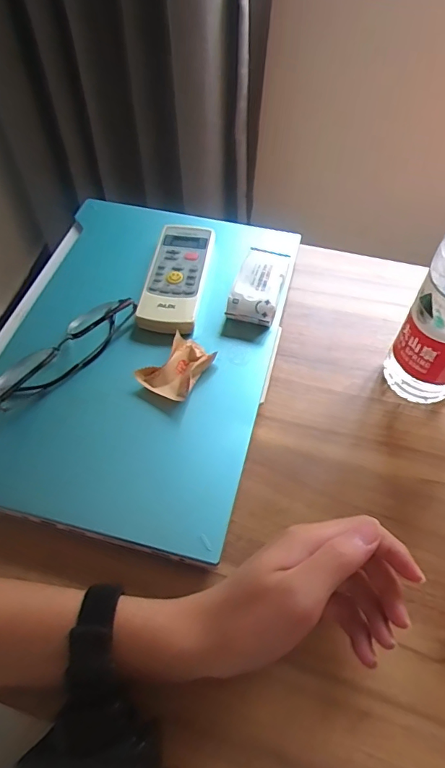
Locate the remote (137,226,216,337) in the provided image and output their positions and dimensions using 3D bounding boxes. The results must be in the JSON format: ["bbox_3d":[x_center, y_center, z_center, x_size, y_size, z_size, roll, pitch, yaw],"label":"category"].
[{"bbox_3d":[-0.043,-0.109,0.454,0.055,0.020,0.136,7,56,5],"label":"remote"}]

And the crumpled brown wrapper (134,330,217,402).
[{"bbox_3d":[-0.039,-0.013,0.397,0.044,0.020,0.057,25,60,16],"label":"crumpled brown wrapper"}]

